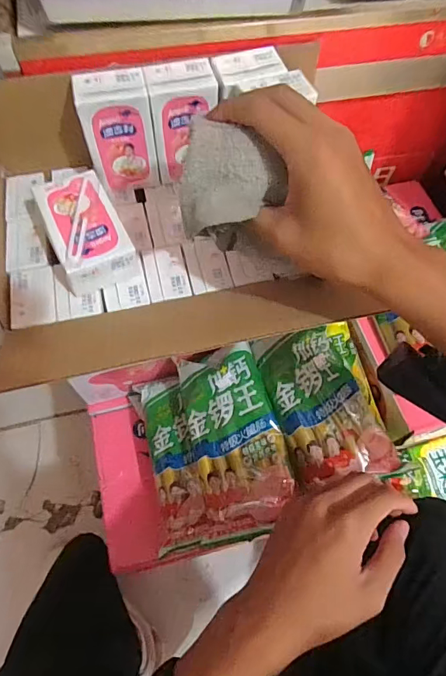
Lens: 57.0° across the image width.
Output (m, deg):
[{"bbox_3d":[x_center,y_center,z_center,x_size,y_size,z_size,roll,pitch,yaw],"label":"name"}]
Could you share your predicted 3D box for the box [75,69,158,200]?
[{"bbox_3d":[-0.103,-0.199,0.413,0.064,0.109,0.042,-15,65,-9],"label":"box"}]

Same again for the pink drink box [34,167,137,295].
[{"bbox_3d":[-0.131,-0.100,0.398,0.065,0.046,0.113,-23,66,-13],"label":"pink drink box"}]

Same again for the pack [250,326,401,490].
[{"bbox_3d":[0.107,0.067,0.437,0.100,0.050,0.161,-14,65,-9],"label":"pack"}]

